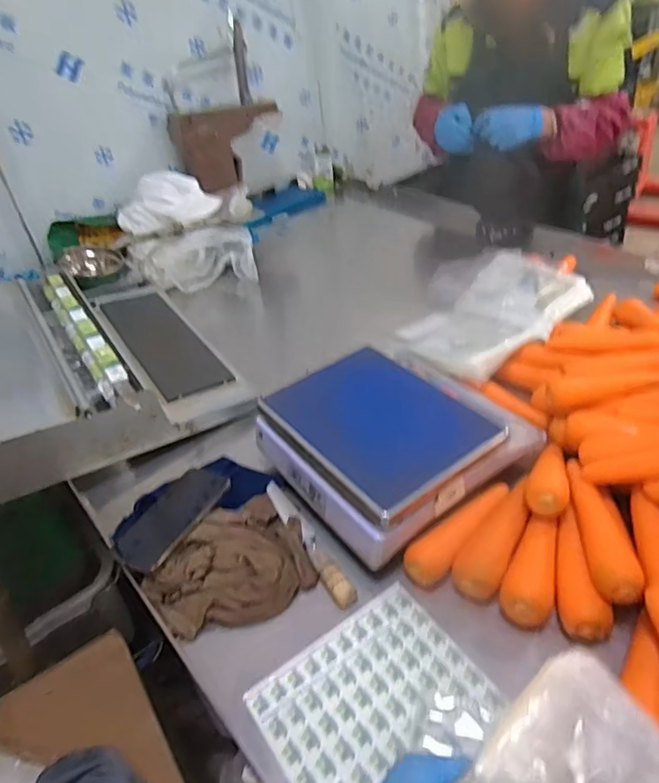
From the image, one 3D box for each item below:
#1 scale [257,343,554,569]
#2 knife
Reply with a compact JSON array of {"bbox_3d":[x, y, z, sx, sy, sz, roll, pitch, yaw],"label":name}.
[{"bbox_3d":[0.095,0.054,0.758,0.314,0.094,0.273,-26,42,-23],"label":"scale"},{"bbox_3d":[-0.030,0.185,0.690,0.029,0.021,0.207,-23,41,-20],"label":"knife"}]

